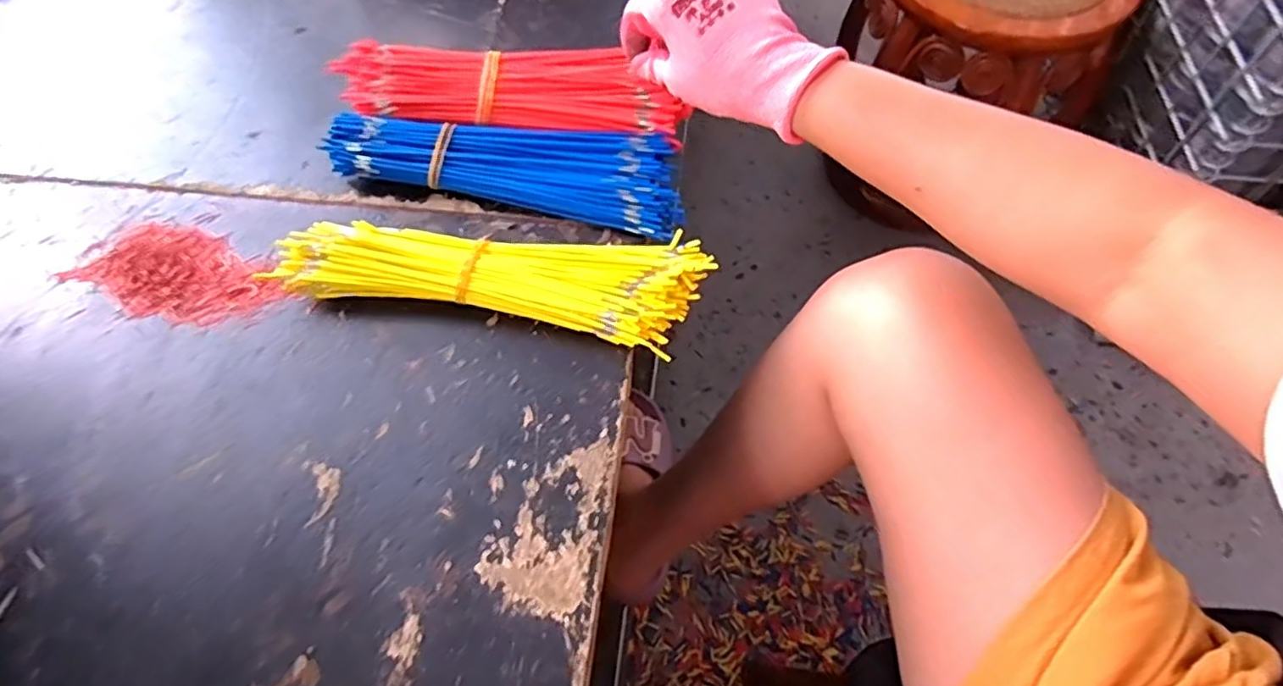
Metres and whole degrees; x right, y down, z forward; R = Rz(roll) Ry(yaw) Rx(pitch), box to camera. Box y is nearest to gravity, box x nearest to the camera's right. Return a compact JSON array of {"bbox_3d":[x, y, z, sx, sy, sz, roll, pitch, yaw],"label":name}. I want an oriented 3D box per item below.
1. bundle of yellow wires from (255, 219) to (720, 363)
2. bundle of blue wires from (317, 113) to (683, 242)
[{"bbox_3d":[-0.094,-0.049,0.426,0.263,0.029,0.076,9,63,6],"label":"bundle of yellow wires"},{"bbox_3d":[-0.093,-0.129,0.467,0.247,0.029,0.070,11,63,7],"label":"bundle of blue wires"}]

